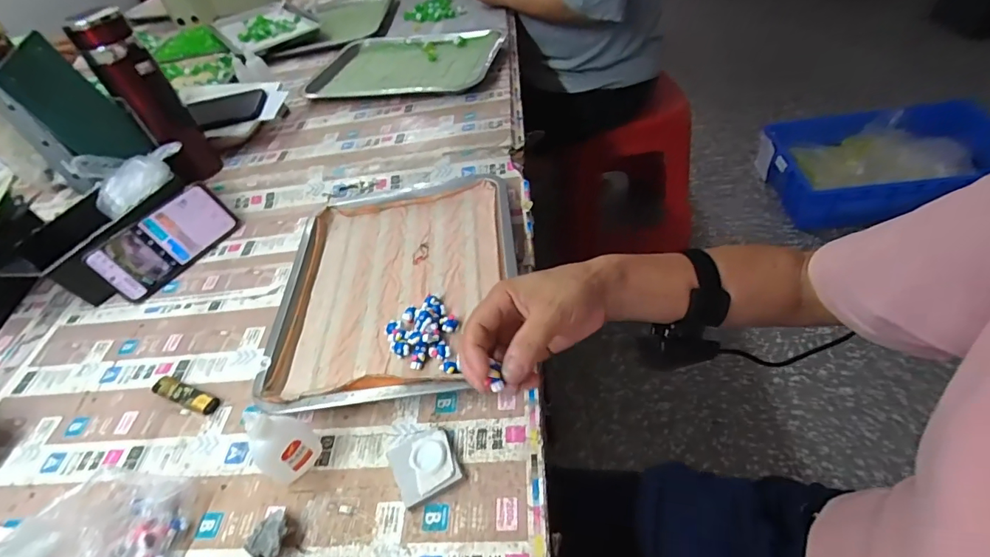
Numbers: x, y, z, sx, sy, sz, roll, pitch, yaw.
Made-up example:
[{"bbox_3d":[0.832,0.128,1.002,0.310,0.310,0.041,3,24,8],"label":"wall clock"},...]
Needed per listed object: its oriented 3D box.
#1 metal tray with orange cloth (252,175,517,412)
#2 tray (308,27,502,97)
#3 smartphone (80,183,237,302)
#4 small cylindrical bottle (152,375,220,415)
[{"bbox_3d":[-0.110,0.002,0.539,0.265,0.039,0.315,-8,47,3],"label":"metal tray with orange cloth"},{"bbox_3d":[-0.180,-0.396,0.882,0.370,0.037,0.241,4,52,18],"label":"tray"},{"bbox_3d":[-0.429,-0.051,0.613,0.007,0.082,0.165,-3,41,50],"label":"smartphone"},{"bbox_3d":[-0.314,0.116,0.472,0.081,0.017,0.020,12,51,21],"label":"small cylindrical bottle"}]

